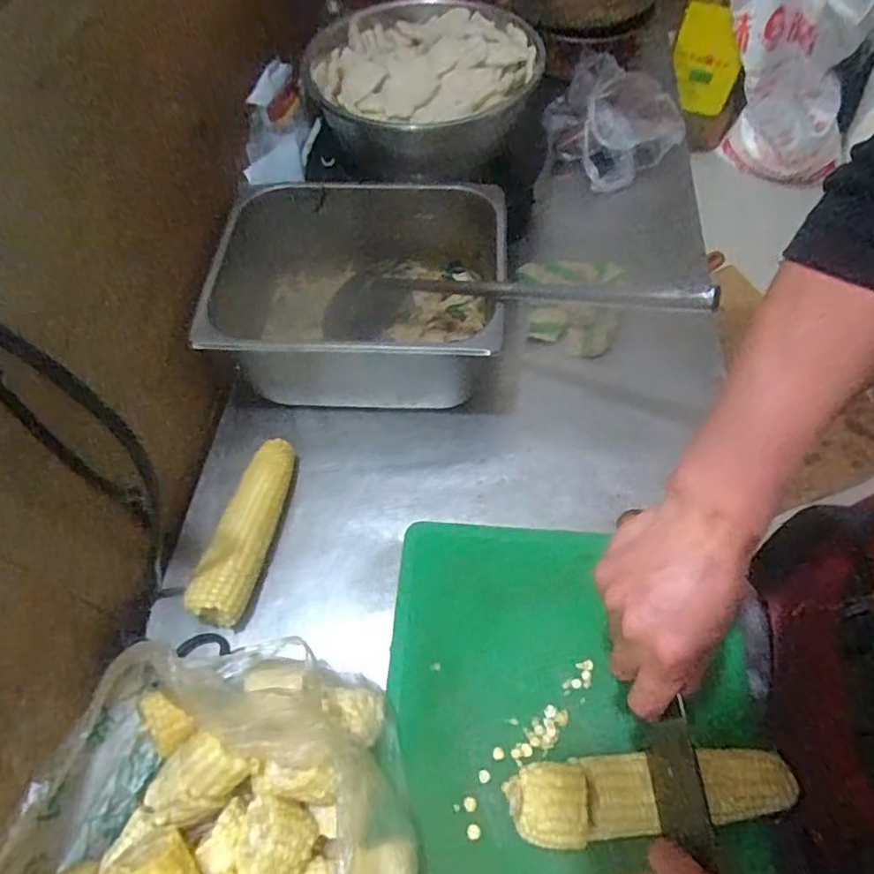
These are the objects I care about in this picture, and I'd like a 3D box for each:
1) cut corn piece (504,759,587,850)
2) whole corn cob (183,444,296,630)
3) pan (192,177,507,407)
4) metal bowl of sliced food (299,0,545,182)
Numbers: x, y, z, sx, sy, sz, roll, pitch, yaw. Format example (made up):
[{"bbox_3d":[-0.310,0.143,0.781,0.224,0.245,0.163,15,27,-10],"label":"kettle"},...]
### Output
[{"bbox_3d":[0.085,0.289,0.475,0.057,0.059,0.055,-2,58,5],"label":"cut corn piece"},{"bbox_3d":[-0.193,0.095,0.635,0.054,0.064,0.206,8,59,11],"label":"whole corn cob"},{"bbox_3d":[-0.095,-0.158,0.728,0.349,0.161,0.262,-1,57,6],"label":"pan"},{"bbox_3d":[-0.018,-0.447,0.825,0.277,0.159,0.264,-3,58,4],"label":"metal bowl of sliced food"}]

